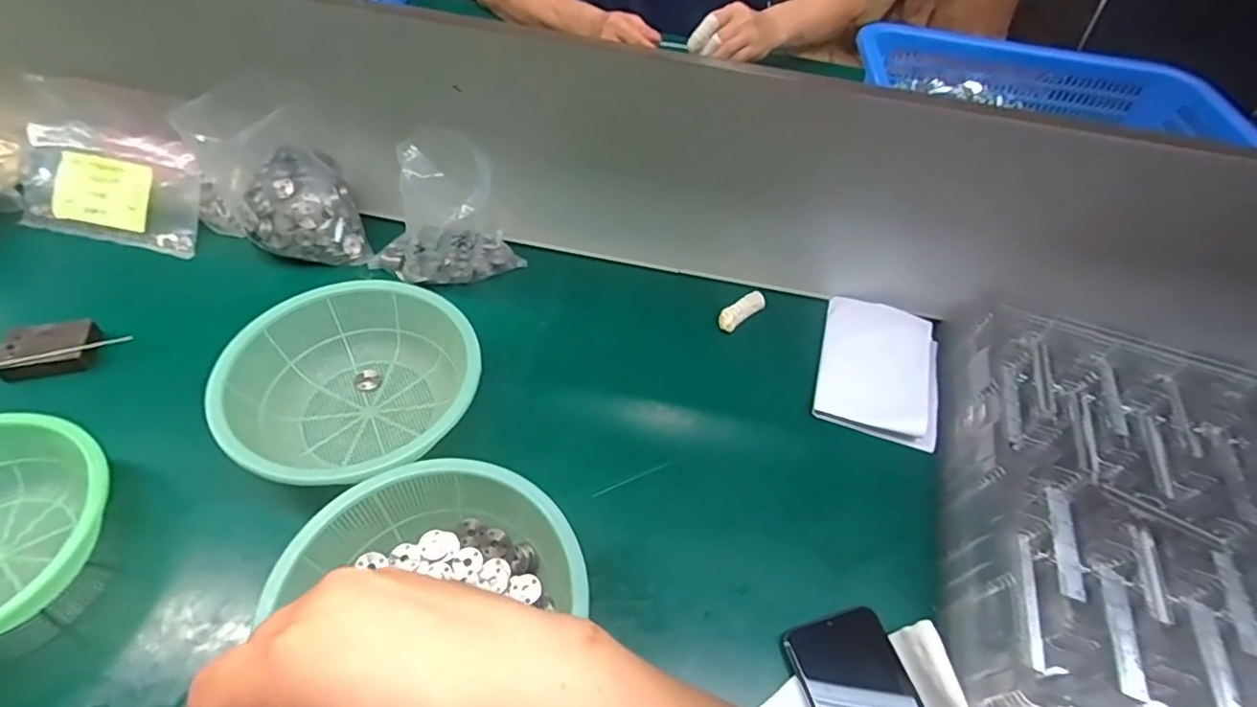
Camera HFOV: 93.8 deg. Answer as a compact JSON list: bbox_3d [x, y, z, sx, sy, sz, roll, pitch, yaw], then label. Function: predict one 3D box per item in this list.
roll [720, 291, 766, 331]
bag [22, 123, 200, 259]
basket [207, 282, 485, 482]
[{"bbox_3d":[0.115,-0.044,0.592,0.056,0.011,0.020,-33,62,-28],"label":"roll"},{"bbox_3d":[-0.526,-0.166,0.594,0.187,0.104,0.025,12,9,1],"label":"bag"},{"bbox_3d":[-0.217,0.030,0.473,0.177,0.070,0.177,3,51,-4],"label":"basket"}]

